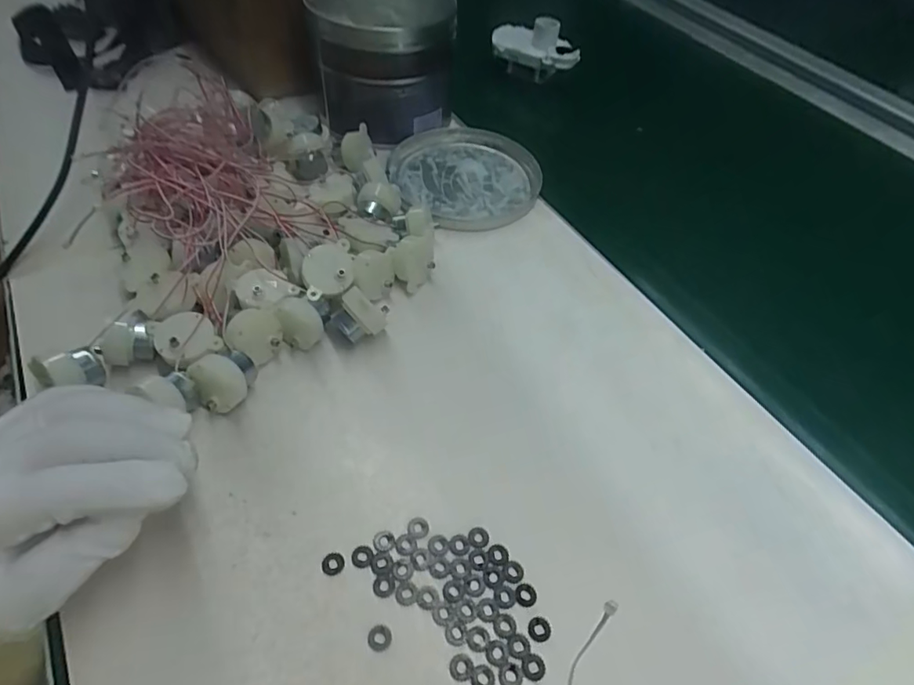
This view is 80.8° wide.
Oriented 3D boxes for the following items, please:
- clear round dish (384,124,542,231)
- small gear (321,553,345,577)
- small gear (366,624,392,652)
[{"bbox_3d":[0.008,-0.150,0.473,0.131,0.020,0.142,3,50,-4],"label":"clear round dish"},{"bbox_3d":[-0.060,0.107,0.261,0.011,0.004,0.010,3,50,-4],"label":"small gear"},{"bbox_3d":[-0.035,0.133,0.242,0.011,0.004,0.011,3,50,-4],"label":"small gear"}]

